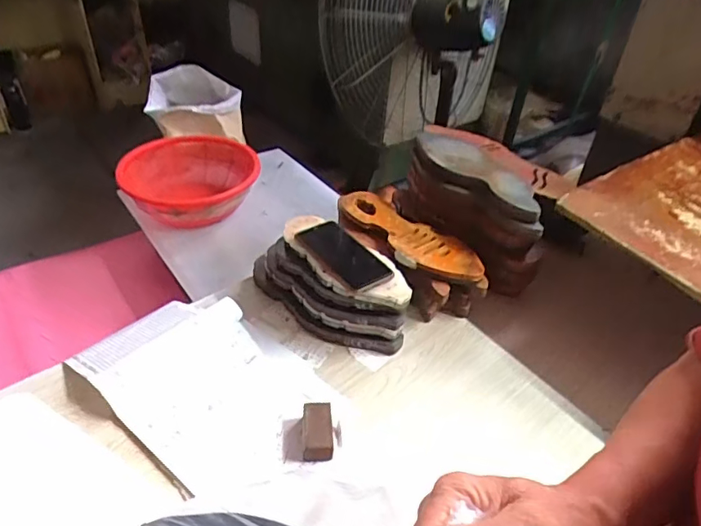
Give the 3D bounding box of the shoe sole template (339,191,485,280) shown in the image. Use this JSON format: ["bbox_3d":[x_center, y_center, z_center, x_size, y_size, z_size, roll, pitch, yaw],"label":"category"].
[{"bbox_3d":[0.092,-0.052,0.891,0.297,0.026,0.081,30,46,28],"label":"shoe sole template"}]

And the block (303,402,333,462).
[{"bbox_3d":[-0.042,0.215,0.674,0.038,0.029,0.069,0,40,-5],"label":"block"}]

